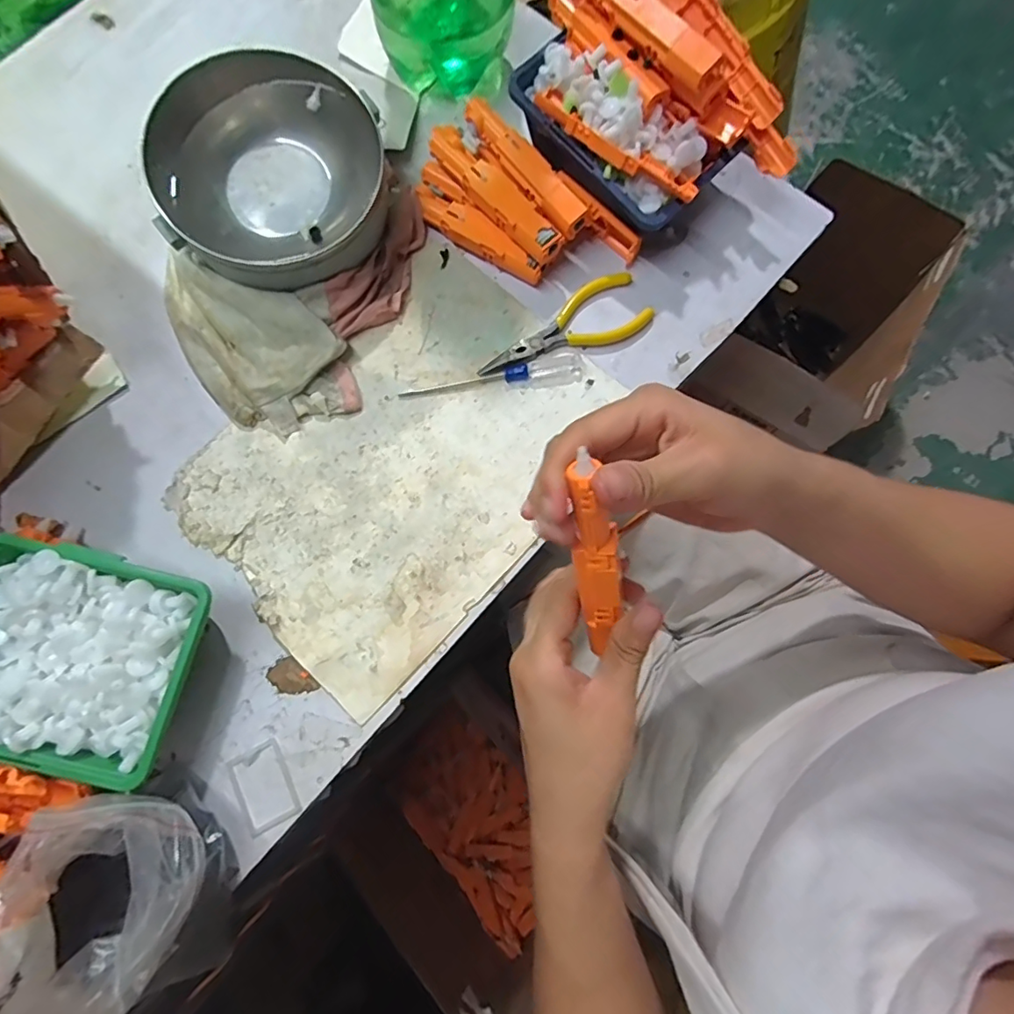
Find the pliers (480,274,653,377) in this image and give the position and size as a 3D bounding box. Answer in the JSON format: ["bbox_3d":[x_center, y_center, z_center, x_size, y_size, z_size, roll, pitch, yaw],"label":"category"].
[{"bbox_3d":[0.039,-0.125,0.373,0.127,0.009,0.047,-27,80,-5],"label":"pliers"}]

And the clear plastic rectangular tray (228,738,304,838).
[{"bbox_3d":[-0.143,0.165,0.311,0.032,0.004,0.044,-27,80,-5],"label":"clear plastic rectangular tray"}]

